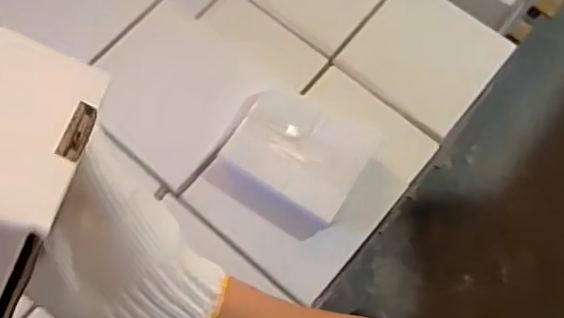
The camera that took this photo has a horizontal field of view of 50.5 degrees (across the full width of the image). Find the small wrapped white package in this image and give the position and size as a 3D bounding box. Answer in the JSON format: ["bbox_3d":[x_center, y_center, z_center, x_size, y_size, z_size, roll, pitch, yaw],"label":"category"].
[{"bbox_3d":[0.012,0.004,0.772,0.167,0.057,0.167,31,75,11],"label":"small wrapped white package"}]

